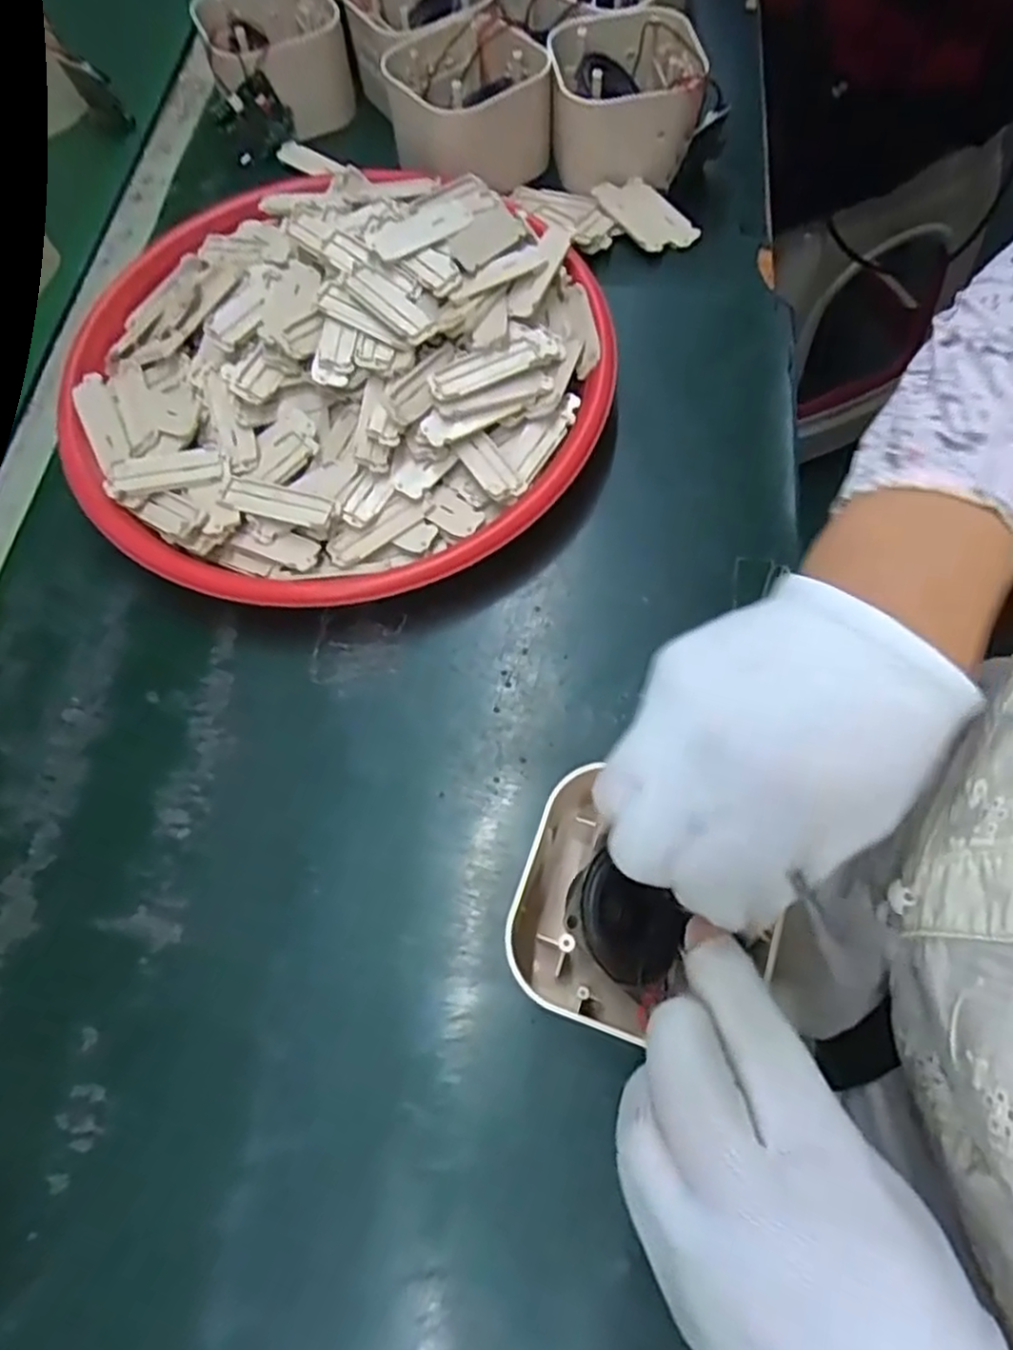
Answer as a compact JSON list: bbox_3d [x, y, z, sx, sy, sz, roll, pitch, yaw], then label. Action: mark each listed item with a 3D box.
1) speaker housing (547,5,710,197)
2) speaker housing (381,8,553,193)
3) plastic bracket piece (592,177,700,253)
[{"bbox_3d":[0.073,-0.362,0.471,0.088,0.062,0.093,-1,67,3],"label":"speaker housing"},{"bbox_3d":[-0.025,-0.362,0.474,0.097,0.052,0.091,-11,67,-1],"label":"speaker housing"},{"bbox_3d":[0.085,-0.285,0.460,0.037,0.006,0.065,-32,75,-15],"label":"plastic bracket piece"}]

